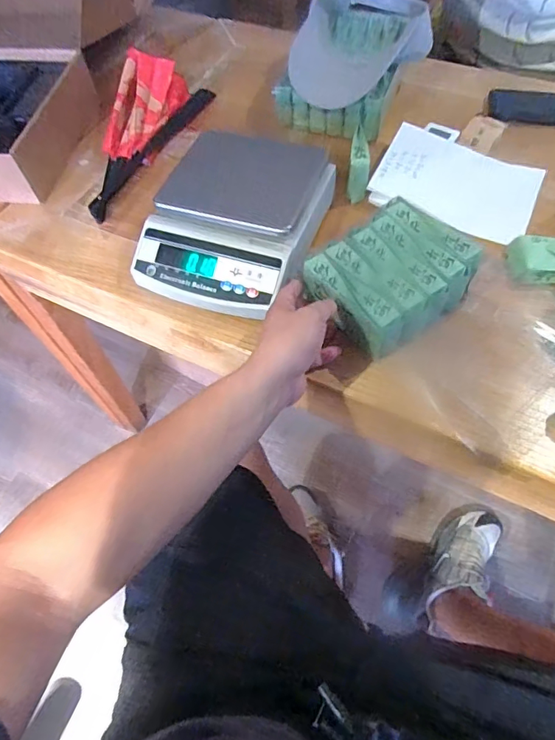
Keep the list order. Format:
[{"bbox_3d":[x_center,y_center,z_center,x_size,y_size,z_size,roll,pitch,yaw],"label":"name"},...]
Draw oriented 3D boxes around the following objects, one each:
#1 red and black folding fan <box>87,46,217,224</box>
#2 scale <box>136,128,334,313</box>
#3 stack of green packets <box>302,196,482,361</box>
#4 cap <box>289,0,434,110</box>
[{"bbox_3d":[-0.196,-0.355,0.697,0.121,0.068,0.312,8,61,7],"label":"red and black folding fan"},{"bbox_3d":[-0.053,-0.186,0.583,0.192,0.077,0.231,18,62,12],"label":"scale"},{"bbox_3d":[0.134,-0.110,0.541,0.173,0.045,0.138,-37,65,-18],"label":"stack of green packets"},{"bbox_3d":[0.136,-0.520,0.743,0.204,0.064,0.259,8,61,7],"label":"cap"}]

